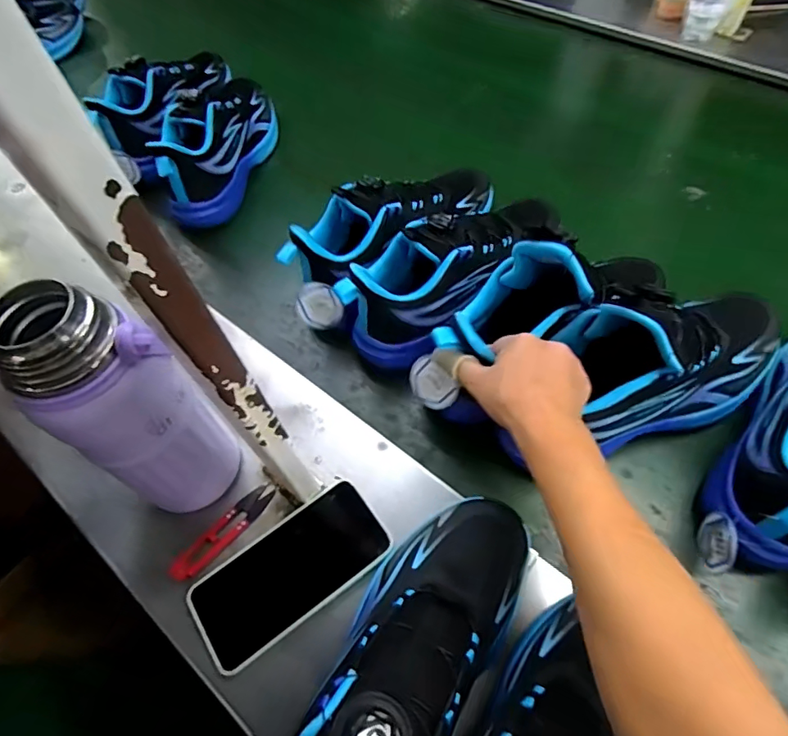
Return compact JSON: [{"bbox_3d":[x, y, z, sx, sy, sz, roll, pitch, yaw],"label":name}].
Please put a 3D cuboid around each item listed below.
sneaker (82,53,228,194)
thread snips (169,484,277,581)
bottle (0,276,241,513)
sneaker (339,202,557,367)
[{"bbox_3d":[-0.322,-0.389,0.715,0.091,0.118,0.273,14,62,9],"label":"sneaker"},{"bbox_3d":[-0.146,0.141,0.433,0.023,0.006,0.101,36,67,20],"label":"thread snips"},{"bbox_3d":[-0.186,0.040,0.364,0.080,0.229,0.073,25,64,15],"label":"bottle"},{"bbox_3d":[0.071,-0.100,0.522,0.106,0.139,0.256,38,68,20],"label":"sneaker"}]

